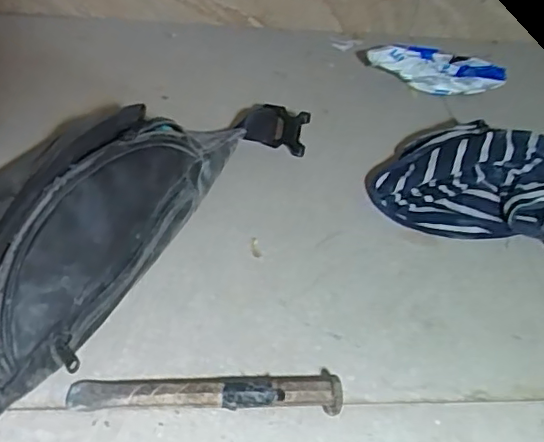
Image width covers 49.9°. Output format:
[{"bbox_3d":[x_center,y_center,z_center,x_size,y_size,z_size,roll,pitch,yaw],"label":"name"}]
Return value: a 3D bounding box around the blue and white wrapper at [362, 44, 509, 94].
[{"bbox_3d":[0.217,-0.198,0.763,0.179,0.038,0.047,6,43,0],"label":"blue and white wrapper"}]

